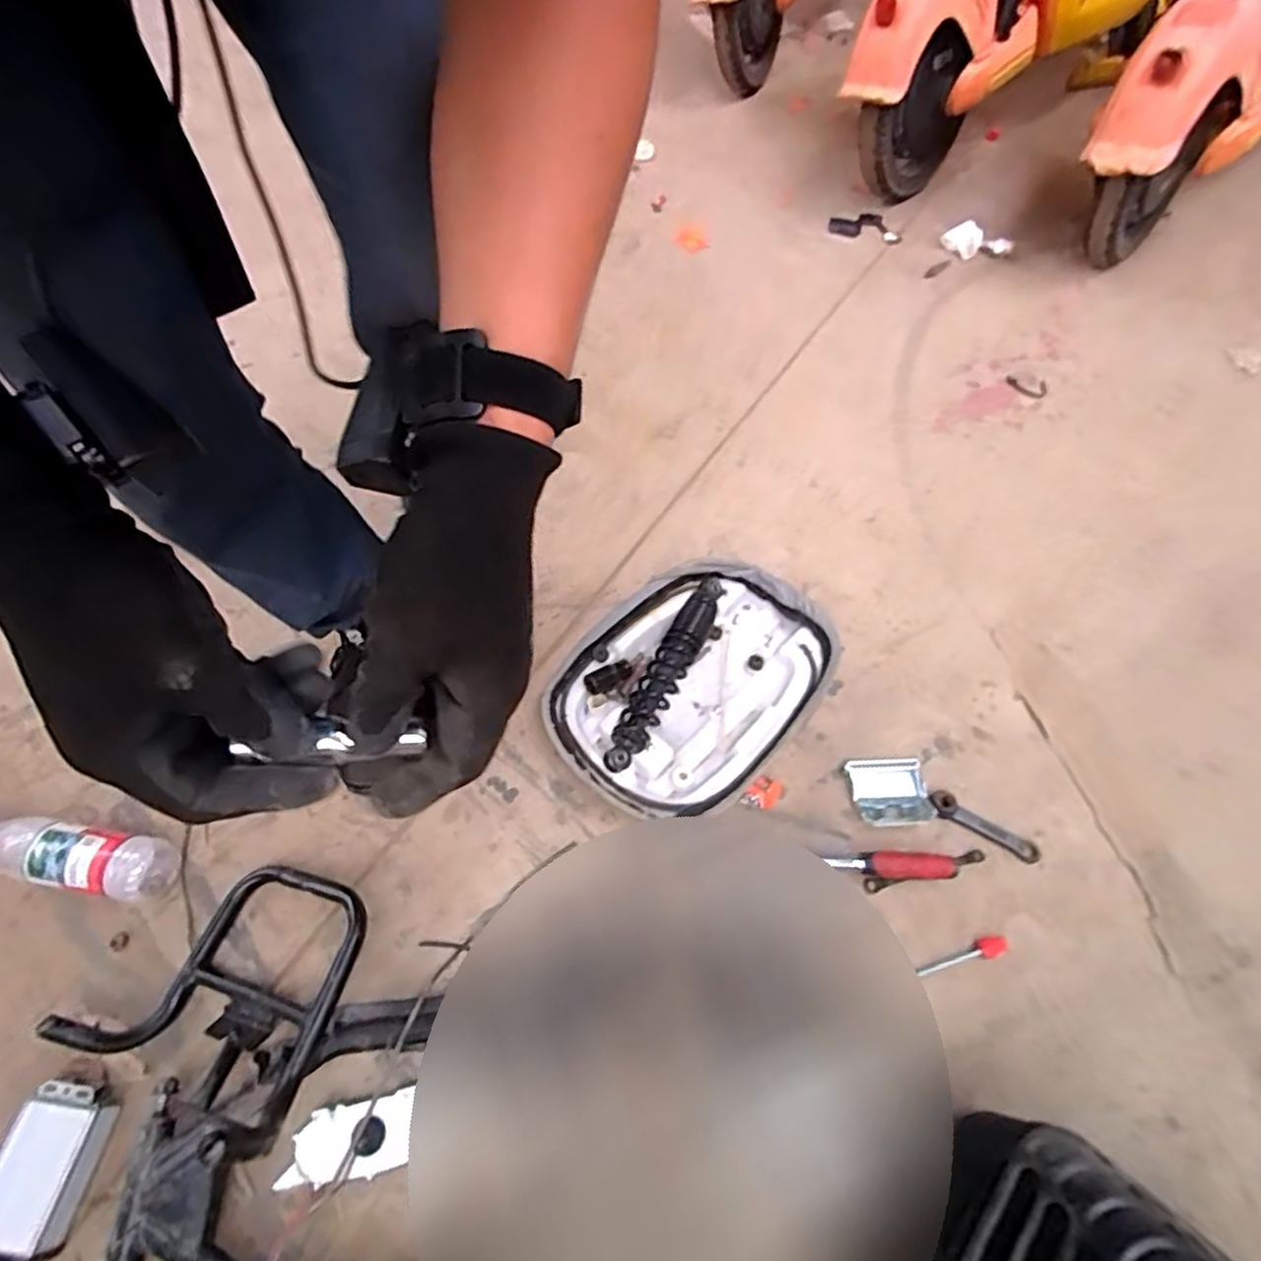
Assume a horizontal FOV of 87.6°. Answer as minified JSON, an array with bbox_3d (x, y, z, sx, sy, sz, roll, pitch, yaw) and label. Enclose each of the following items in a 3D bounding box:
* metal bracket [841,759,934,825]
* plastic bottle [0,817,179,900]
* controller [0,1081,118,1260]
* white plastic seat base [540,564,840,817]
[{"bbox_3d":[0.297,0.186,0.758,0.084,0.015,0.074,-4,59,-3],"label":"metal bracket"},{"bbox_3d":[-0.596,0.234,0.690,0.221,0.063,0.064,9,59,5],"label":"plastic bottle"},{"bbox_3d":[-0.506,0.466,0.565,0.075,0.040,0.131,10,59,5],"label":"controller"},{"bbox_3d":[0.072,0.059,0.806,0.269,0.063,0.349,37,65,19],"label":"white plastic seat base"}]

